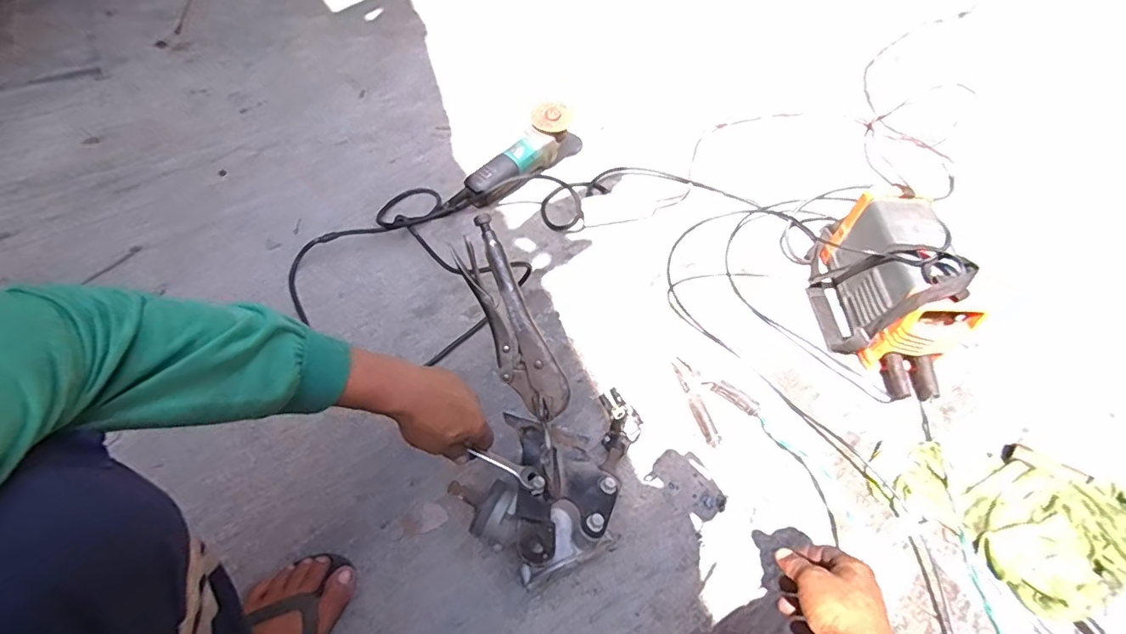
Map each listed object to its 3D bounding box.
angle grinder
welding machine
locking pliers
[{"bbox_3d":[-0.076,-0.314,0.999,0.069,0.099,0.273,35,58,20],"label":"angle grinder"},{"bbox_3d":[0.507,-0.047,0.802,0.150,0.179,0.307,7,53,0],"label":"welding machine"},{"bbox_3d":[-0.055,0.008,0.524,0.053,0.012,0.209,-25,98,3],"label":"locking pliers"}]

